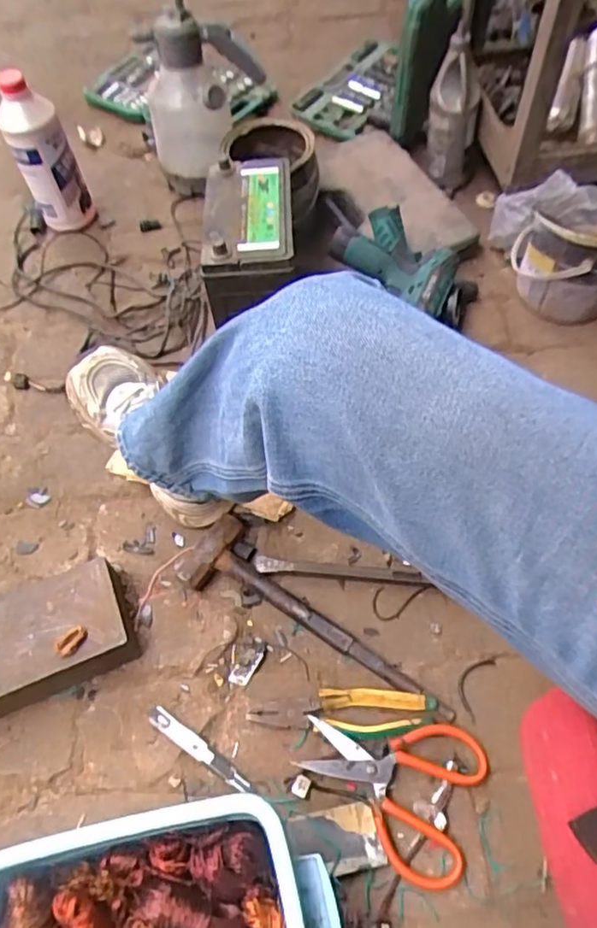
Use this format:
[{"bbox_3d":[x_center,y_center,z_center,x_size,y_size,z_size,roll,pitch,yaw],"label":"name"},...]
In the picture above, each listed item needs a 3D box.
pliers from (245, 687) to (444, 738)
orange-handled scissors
[{"bbox_3d":[0.046,0.268,0.654,0.195,0.021,0.048,4,60,5],"label":"pliers"},{"bbox_3d":[0.093,0.326,0.625,0.180,0.021,0.144,20,62,14],"label":"orange-handled scissors"}]

